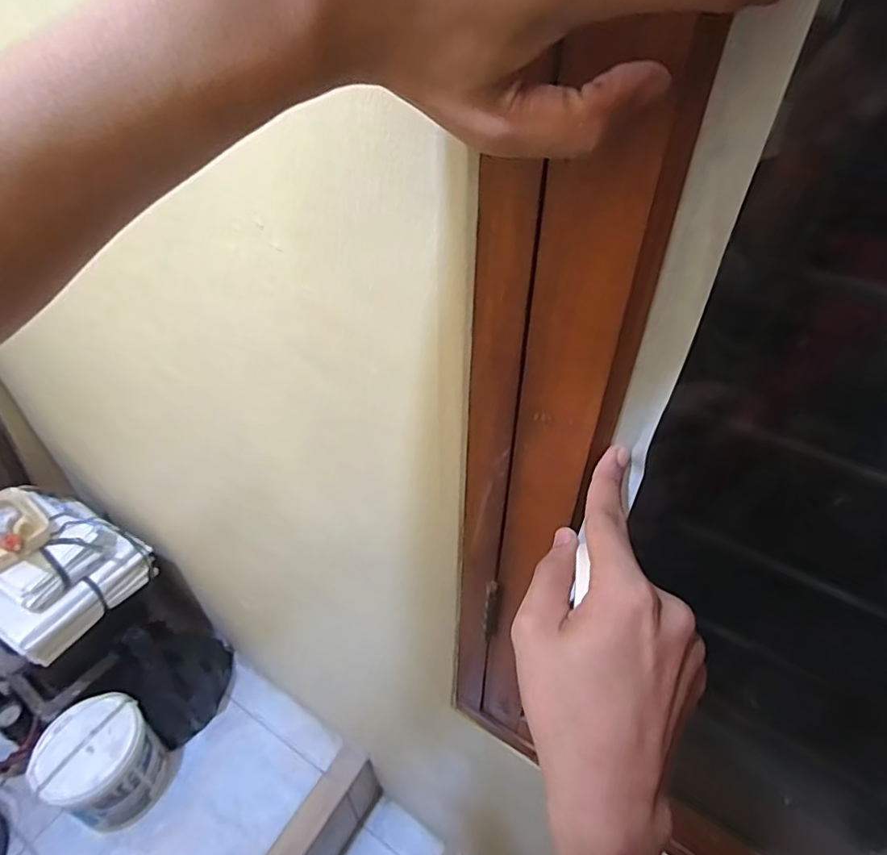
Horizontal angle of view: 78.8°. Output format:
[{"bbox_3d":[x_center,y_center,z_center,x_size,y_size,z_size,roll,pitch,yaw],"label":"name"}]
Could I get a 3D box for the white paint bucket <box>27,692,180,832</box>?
[{"bbox_3d":[-0.671,0.658,1.071,0.186,0.227,0.177,0,43,0],"label":"white paint bucket"}]

